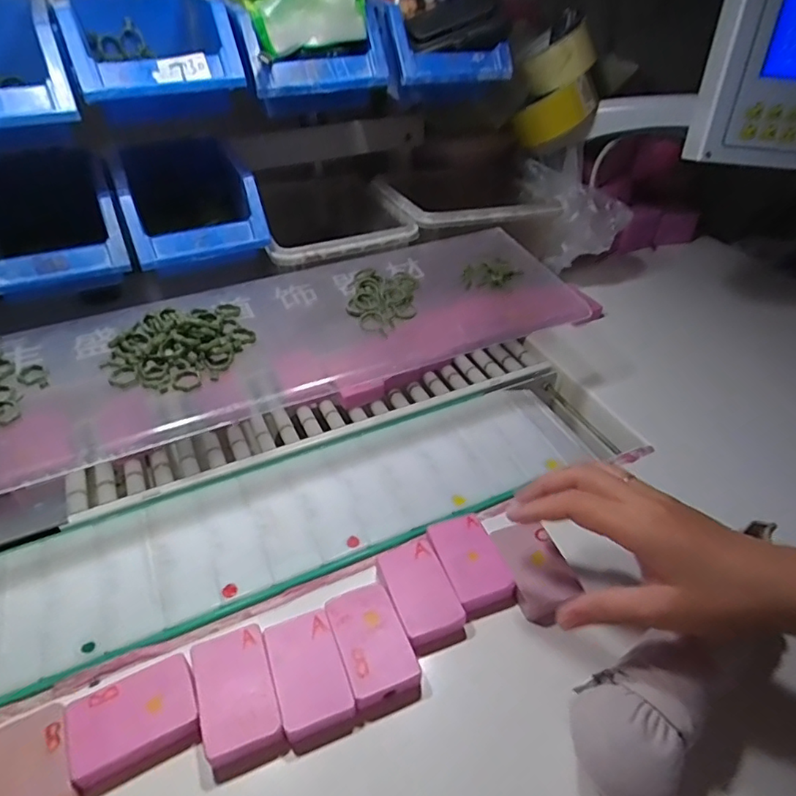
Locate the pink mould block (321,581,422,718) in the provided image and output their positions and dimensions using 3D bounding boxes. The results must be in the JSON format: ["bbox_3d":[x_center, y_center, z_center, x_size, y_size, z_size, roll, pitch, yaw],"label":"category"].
[{"bbox_3d":[-0.017,0.165,0.369,0.045,0.019,0.076,-16,44,-18],"label":"pink mould block"}]

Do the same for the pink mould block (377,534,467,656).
[{"bbox_3d":[0.016,0.140,0.398,0.044,0.018,0.076,-16,44,-18],"label":"pink mould block"}]

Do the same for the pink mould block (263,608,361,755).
[{"bbox_3d":[-0.056,0.176,0.350,0.042,0.017,0.072,-16,44,-18],"label":"pink mould block"}]

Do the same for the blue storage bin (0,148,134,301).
[{"bbox_3d":[-0.332,-0.166,0.521,0.122,0.082,0.171,-19,45,-21],"label":"blue storage bin"}]

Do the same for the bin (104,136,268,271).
[{"bbox_3d":[-0.215,-0.196,0.567,0.125,0.087,0.168,-18,45,-20],"label":"bin"}]

